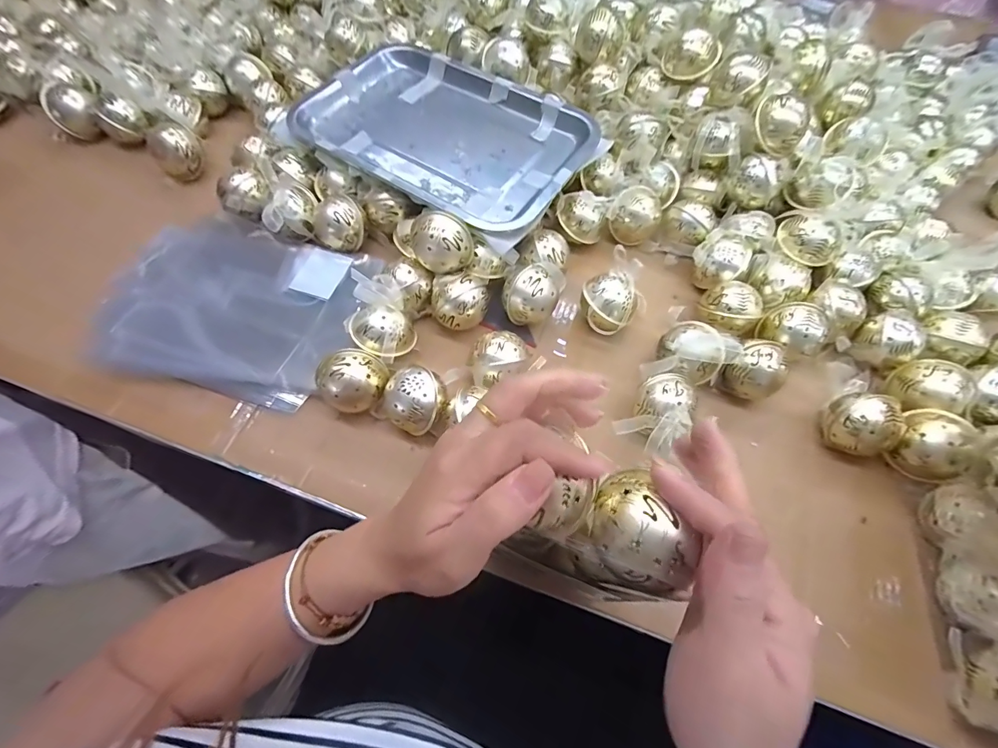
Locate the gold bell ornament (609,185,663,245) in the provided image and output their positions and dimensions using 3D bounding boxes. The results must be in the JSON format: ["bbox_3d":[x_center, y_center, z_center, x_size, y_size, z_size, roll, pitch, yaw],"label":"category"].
[{"bbox_3d":[0.154,-0.179,0.470,0.050,0.049,0.044,20,64,8],"label":"gold bell ornament"}]

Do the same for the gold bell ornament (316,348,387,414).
[{"bbox_3d":[-0.125,0.009,0.365,0.052,0.053,0.044,-40,71,-20],"label":"gold bell ornament"}]

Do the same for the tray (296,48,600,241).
[{"bbox_3d":[-0.060,-0.265,0.468,0.302,0.035,0.203,30,66,12],"label":"tray"}]

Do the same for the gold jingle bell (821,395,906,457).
[{"bbox_3d":[0.315,0.047,0.368,0.049,0.052,0.045,28,65,11],"label":"gold jingle bell"}]

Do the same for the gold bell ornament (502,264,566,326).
[{"bbox_3d":[0.033,-0.076,0.413,0.053,0.060,0.058,13,63,4],"label":"gold bell ornament"}]

